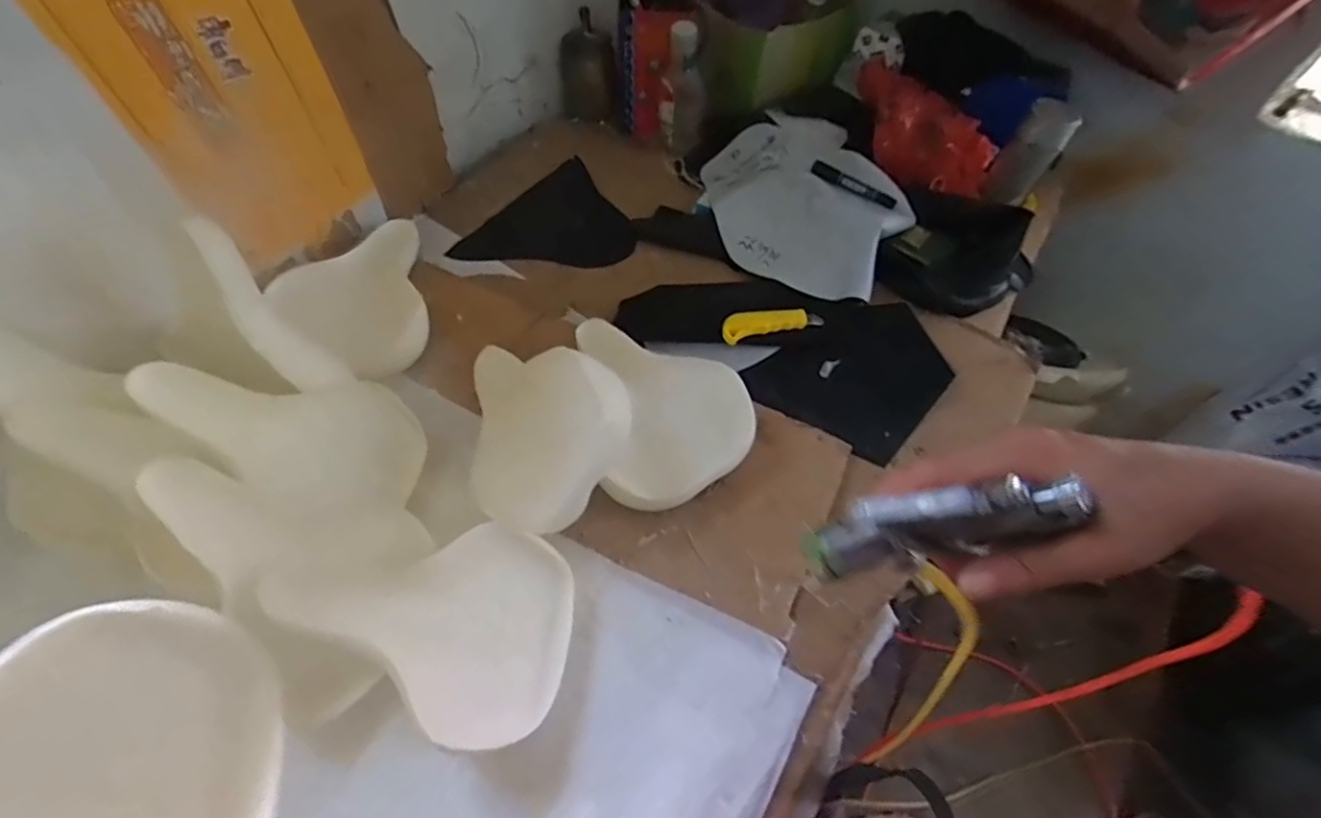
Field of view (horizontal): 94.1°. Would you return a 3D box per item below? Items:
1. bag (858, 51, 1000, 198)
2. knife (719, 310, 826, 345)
[{"bbox_3d":[0.414,-0.427,0.970,0.241,0.106,0.121,29,52,-20],"label":"bag"},{"bbox_3d":[0.145,-0.115,0.807,0.142,0.027,0.038,-18,58,-15],"label":"knife"}]

